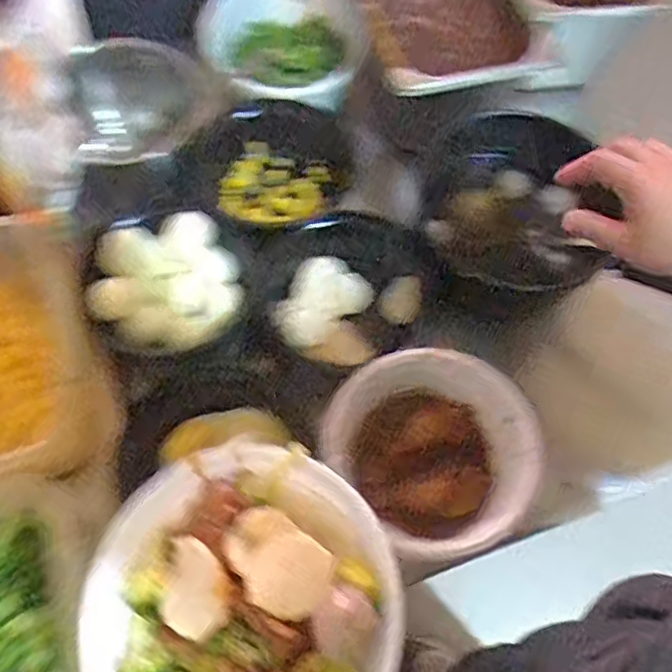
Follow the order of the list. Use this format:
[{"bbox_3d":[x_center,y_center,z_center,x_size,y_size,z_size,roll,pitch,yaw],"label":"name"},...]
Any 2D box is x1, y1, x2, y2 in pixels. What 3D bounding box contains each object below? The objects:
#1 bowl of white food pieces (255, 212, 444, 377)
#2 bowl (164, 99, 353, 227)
[{"bbox_3d":[0.005,-0.045,0.674,0.169,0.080,0.167,0,55,1],"label":"bowl of white food pieces"},{"bbox_3d":[-0.078,-0.190,0.729,0.148,0.076,0.158,0,55,1],"label":"bowl"}]

